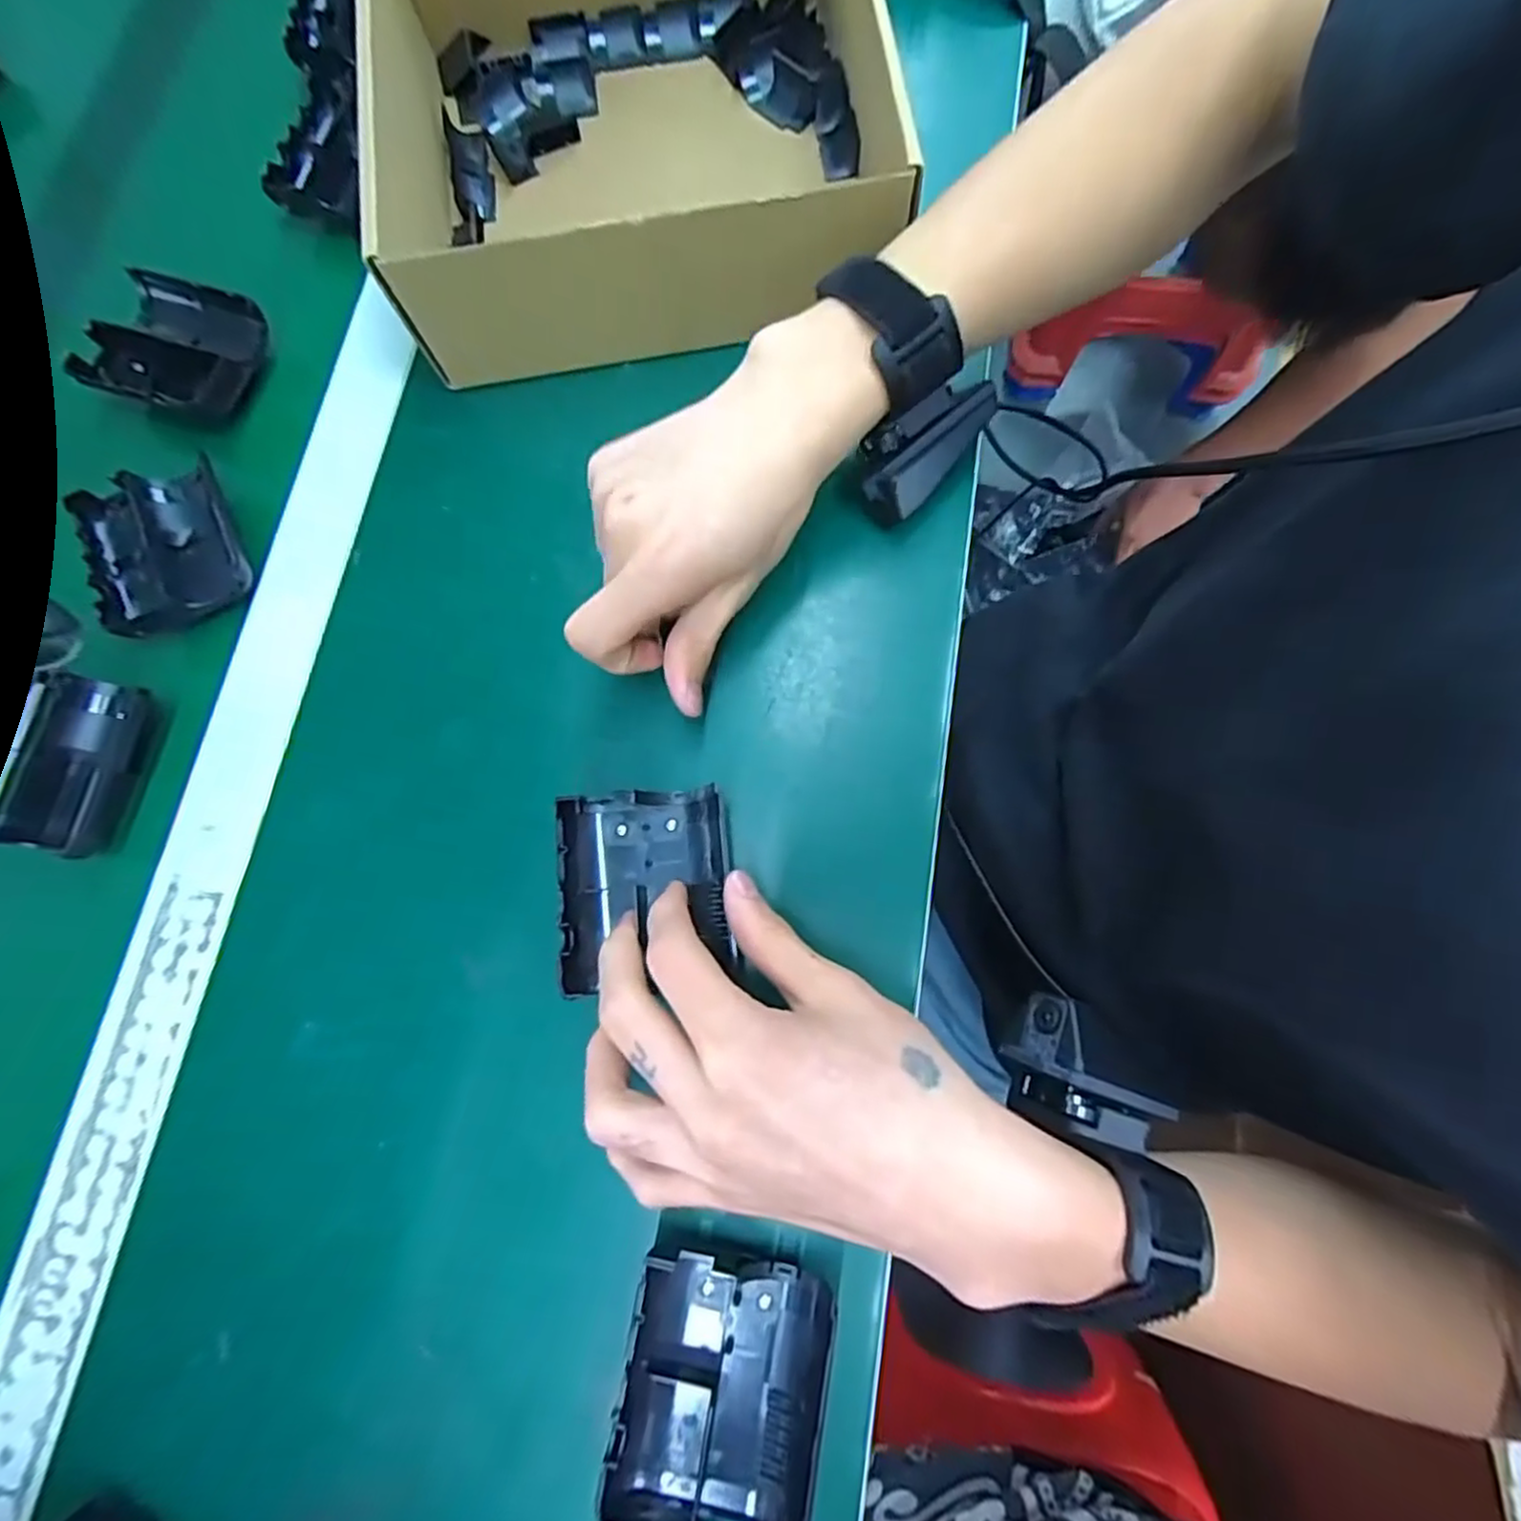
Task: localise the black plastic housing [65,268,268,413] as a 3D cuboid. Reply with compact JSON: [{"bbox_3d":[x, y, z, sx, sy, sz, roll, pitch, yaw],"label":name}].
[{"bbox_3d":[-0.303,-0.215,0.366,0.084,0.028,0.065,16,79,4],"label":"black plastic housing"}]

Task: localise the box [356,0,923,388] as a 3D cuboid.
[{"bbox_3d":[-0.063,-0.321,0.347,0.229,0.073,0.239,-8,78,-1],"label":"box"}]

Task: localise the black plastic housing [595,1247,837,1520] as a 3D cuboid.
[{"bbox_3d":[-0.013,0.218,0.243,0.069,0.025,0.076,9,79,3],"label":"black plastic housing"}]

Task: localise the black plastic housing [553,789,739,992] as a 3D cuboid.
[{"bbox_3d":[-0.047,0.049,0.281,0.066,0.017,0.075,-7,78,0],"label":"black plastic housing"}]

